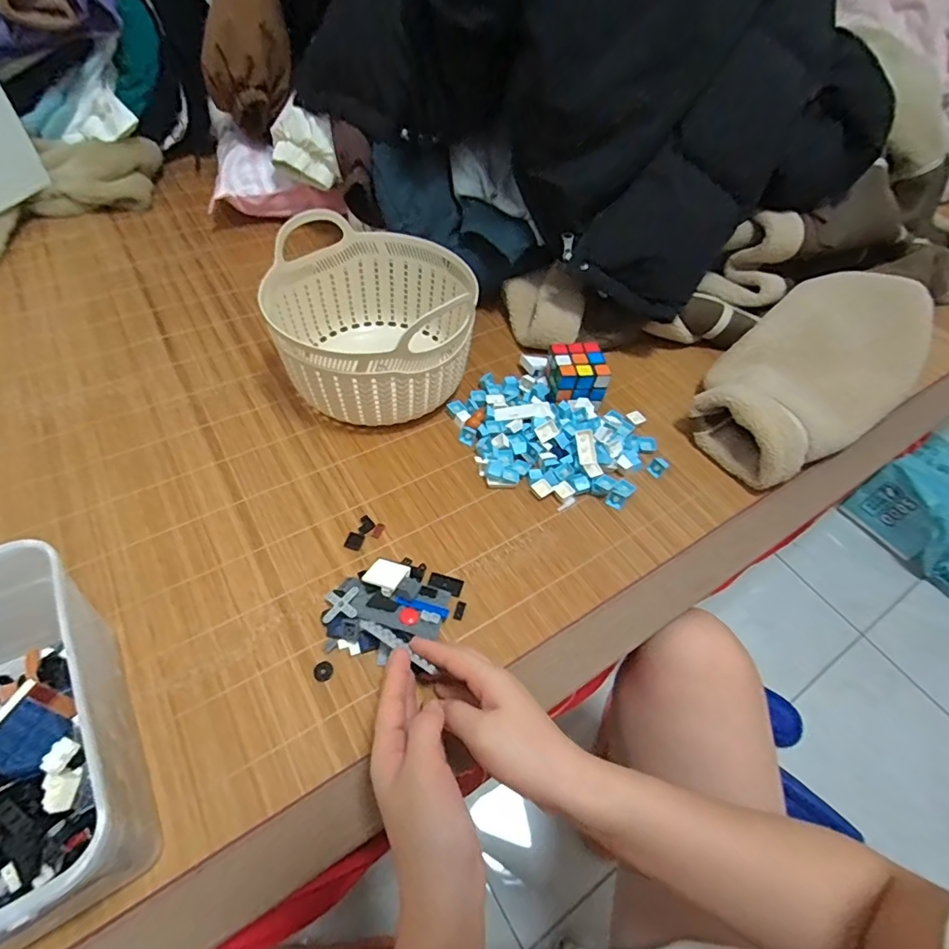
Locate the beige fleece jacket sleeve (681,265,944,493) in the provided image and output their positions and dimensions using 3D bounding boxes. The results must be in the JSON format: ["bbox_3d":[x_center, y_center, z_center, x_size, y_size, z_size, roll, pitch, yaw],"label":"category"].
[{"bbox_3d":[0.422,-0.135,0.625,0.387,0.096,0.183,-28,60,-24],"label":"beige fleece jacket sleeve"}]

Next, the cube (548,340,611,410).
[{"bbox_3d":[0.122,-0.118,0.609,0.060,0.063,0.066,-2,53,-7],"label":"cube"}]

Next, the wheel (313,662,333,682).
[{"bbox_3d":[-0.122,0.159,0.411,0.015,0.004,0.015,3,53,-4],"label":"wheel"}]

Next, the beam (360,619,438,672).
[{"bbox_3d":[-0.061,0.139,0.413,0.078,0.010,0.013,23,52,32],"label":"beam"}]

